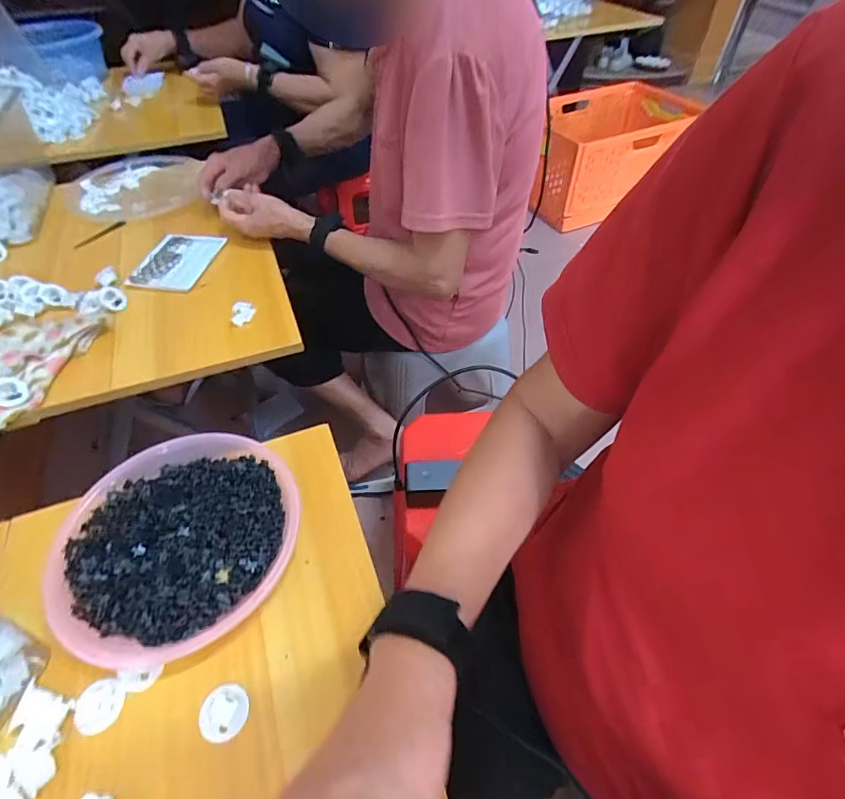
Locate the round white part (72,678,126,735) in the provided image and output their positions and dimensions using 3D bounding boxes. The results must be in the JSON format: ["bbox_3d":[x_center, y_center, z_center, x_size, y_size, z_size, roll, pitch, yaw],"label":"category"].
[{"bbox_3d":[-0.230,0.218,0.330,0.028,0.004,0.032,27,52,-12],"label":"round white part"}]

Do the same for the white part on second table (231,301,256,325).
[{"bbox_3d":[-0.235,-0.113,0.609,0.028,0.012,0.034,-10,51,-9],"label":"white part on second table"}]

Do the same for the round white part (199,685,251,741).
[{"bbox_3d":[-0.139,0.221,0.328,0.032,0.017,0.033,0,50,0],"label":"round white part"}]

